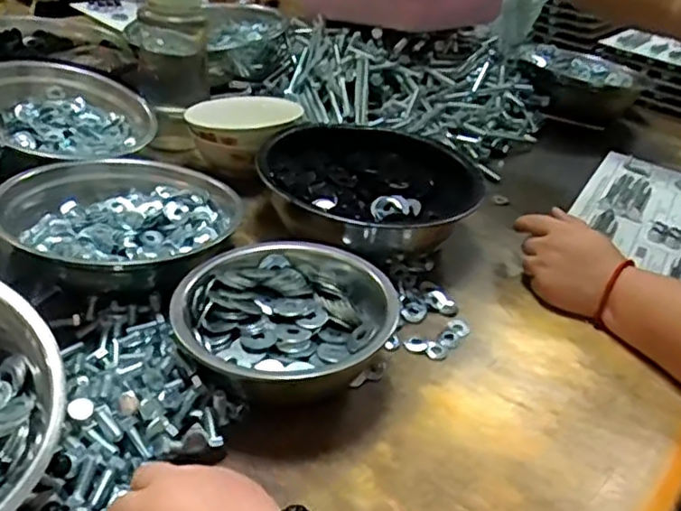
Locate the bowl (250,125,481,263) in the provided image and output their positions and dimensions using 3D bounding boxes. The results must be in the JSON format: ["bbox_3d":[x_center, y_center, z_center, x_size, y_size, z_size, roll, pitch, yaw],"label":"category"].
[{"bbox_3d":[0.031,-0.065,0.741,0.211,0.078,0.217,6,34,-4],"label":"bowl"}]

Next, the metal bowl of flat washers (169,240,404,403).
[{"bbox_3d":[-0.047,0.056,0.550,0.169,0.073,0.154,6,34,-4],"label":"metal bowl of flat washers"}]

